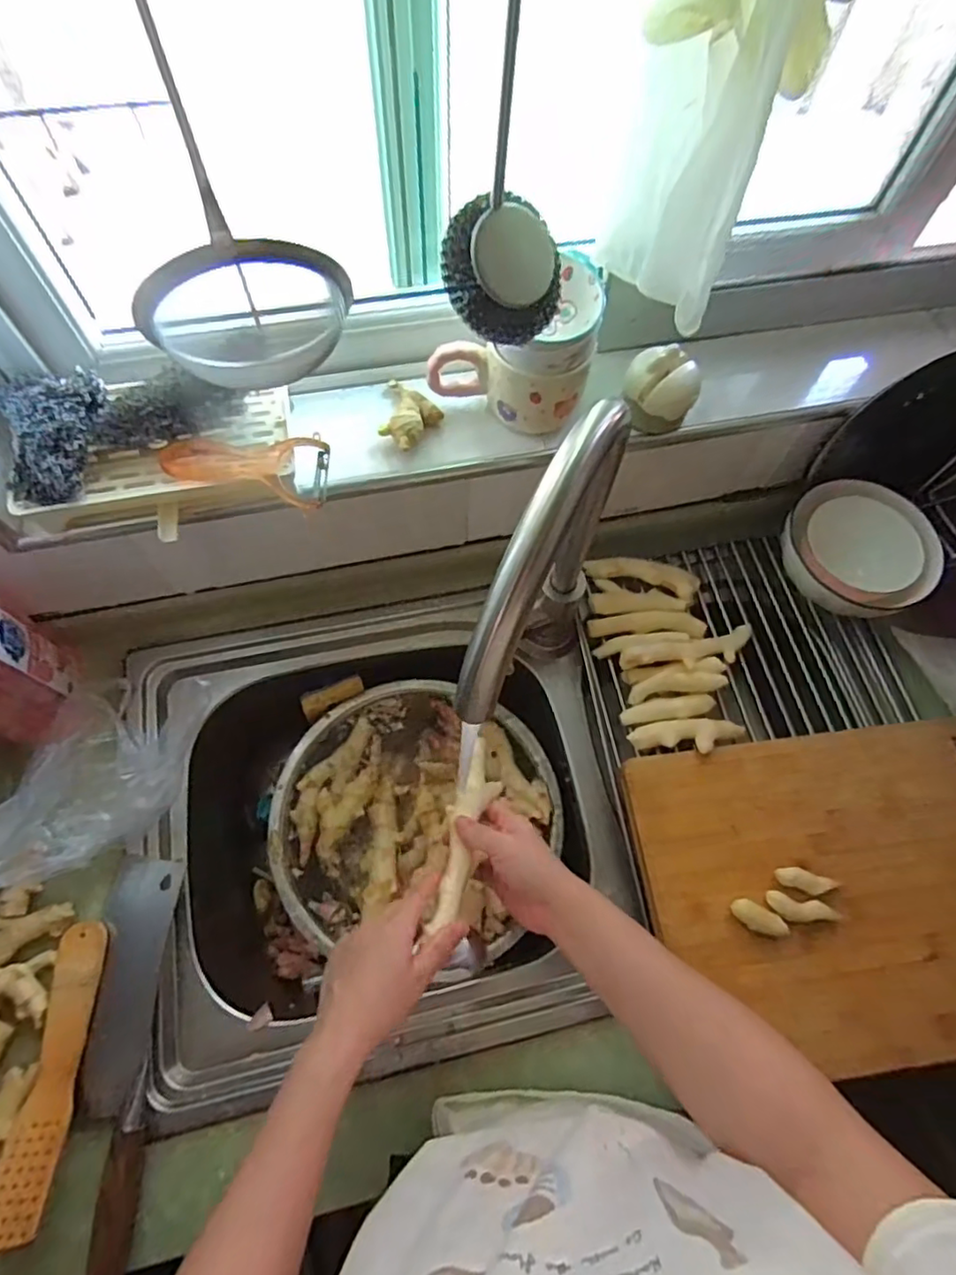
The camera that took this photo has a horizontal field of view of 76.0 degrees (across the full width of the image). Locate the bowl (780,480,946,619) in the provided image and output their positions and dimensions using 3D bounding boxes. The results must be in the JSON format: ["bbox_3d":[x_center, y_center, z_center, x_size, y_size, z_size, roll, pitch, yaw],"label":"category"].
[{"bbox_3d":[0.389,-0.091,0.623,0.132,0.056,0.140,1,67,-2],"label":"bowl"}]

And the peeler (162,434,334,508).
[{"bbox_3d":[-0.185,-0.141,0.494,0.128,0.018,0.058,11,67,3],"label":"peeler"}]

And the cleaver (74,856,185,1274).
[{"bbox_3d":[-0.289,0.328,0.493,0.054,0.023,0.281,-3,67,-3],"label":"cleaver"}]

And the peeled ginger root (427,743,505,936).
[{"bbox_3d":[-0.008,0.166,0.521,0.037,0.027,0.163,12,56,3],"label":"peeled ginger root"}]

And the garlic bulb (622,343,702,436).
[{"bbox_3d":[0.160,-0.218,0.539,0.061,0.050,0.059,1,67,-2],"label":"garlic bulb"}]

